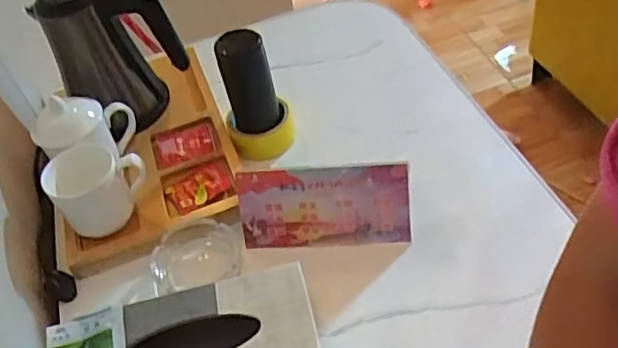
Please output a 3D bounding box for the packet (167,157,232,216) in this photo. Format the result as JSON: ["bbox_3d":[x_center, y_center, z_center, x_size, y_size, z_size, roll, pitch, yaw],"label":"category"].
[{"bbox_3d":[-0.142,0.013,0.772,0.082,0.008,0.058,-24,50,-14],"label":"packet"}]

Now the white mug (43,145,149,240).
[{"bbox_3d":[-0.255,0.011,0.730,0.108,0.102,0.073,-31,50,-17],"label":"white mug"}]

